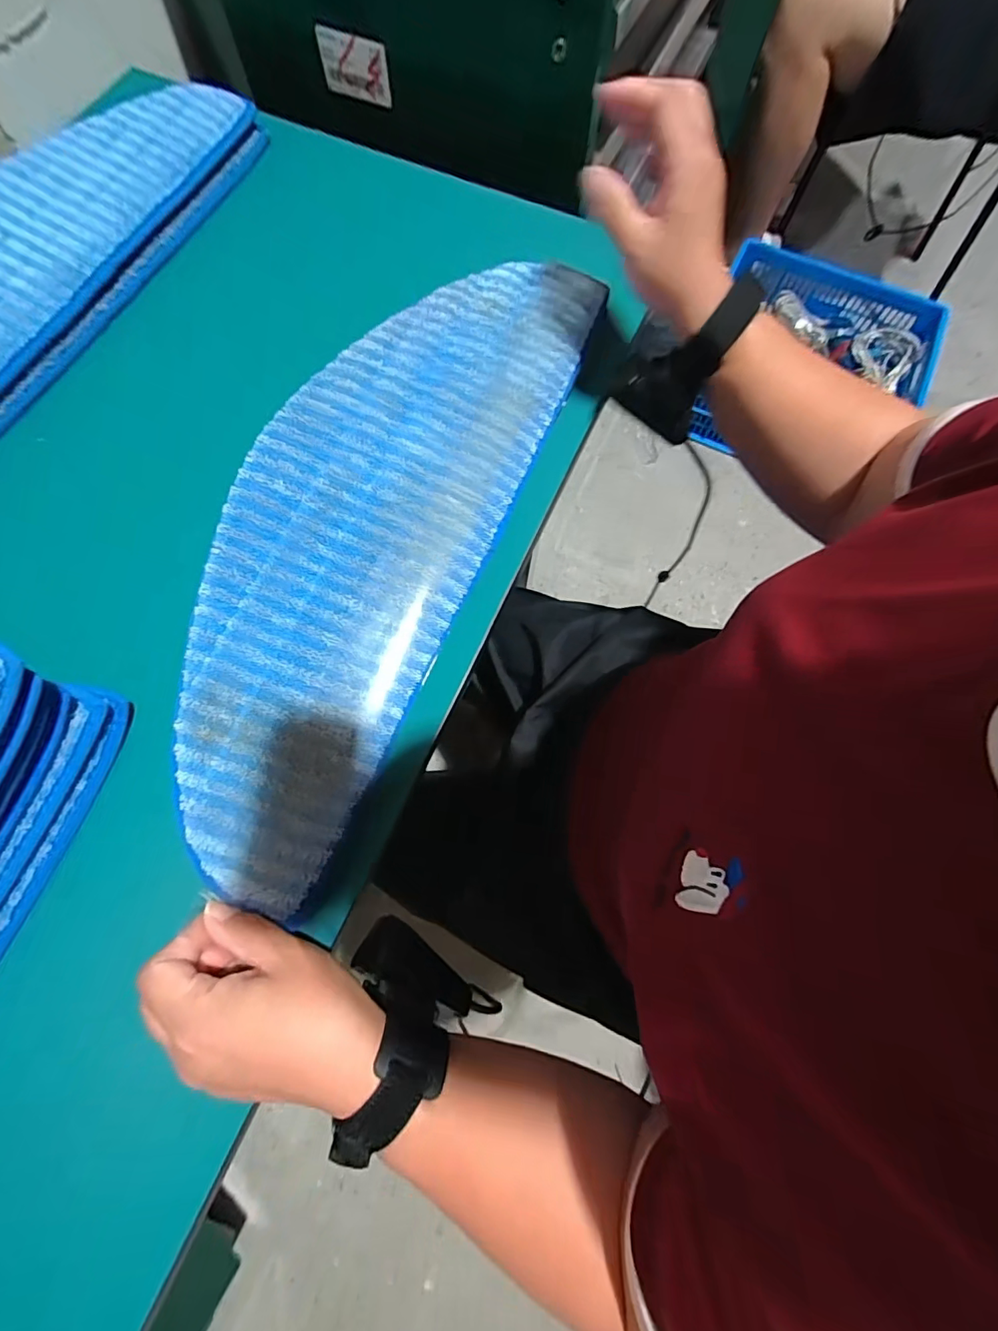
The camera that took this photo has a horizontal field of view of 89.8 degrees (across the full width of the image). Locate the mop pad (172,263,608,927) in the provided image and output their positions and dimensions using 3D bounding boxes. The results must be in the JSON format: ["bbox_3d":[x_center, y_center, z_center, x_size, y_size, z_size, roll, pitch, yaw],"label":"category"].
[{"bbox_3d":[-0.079,-0.105,0.325,0.154,0.010,0.466,27,75,-4],"label":"mop pad"}]

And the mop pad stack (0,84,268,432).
[{"bbox_3d":[-0.397,-0.321,0.414,0.146,0.034,0.501,25,74,6],"label":"mop pad stack"}]

